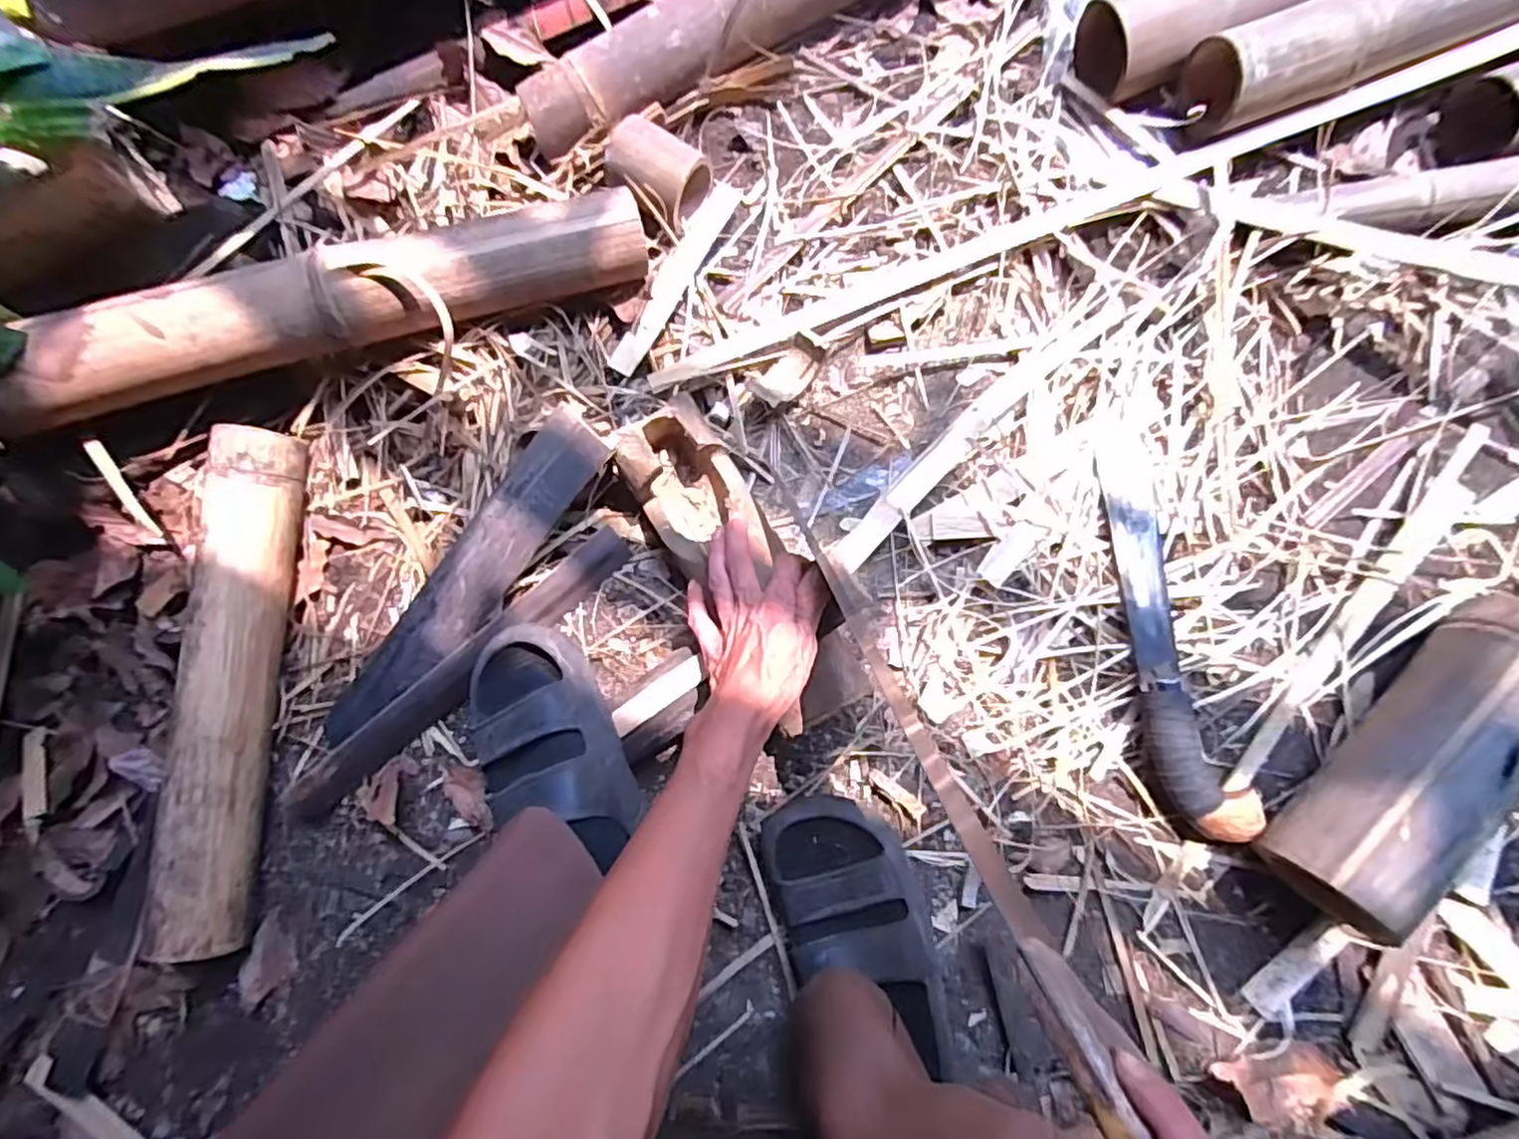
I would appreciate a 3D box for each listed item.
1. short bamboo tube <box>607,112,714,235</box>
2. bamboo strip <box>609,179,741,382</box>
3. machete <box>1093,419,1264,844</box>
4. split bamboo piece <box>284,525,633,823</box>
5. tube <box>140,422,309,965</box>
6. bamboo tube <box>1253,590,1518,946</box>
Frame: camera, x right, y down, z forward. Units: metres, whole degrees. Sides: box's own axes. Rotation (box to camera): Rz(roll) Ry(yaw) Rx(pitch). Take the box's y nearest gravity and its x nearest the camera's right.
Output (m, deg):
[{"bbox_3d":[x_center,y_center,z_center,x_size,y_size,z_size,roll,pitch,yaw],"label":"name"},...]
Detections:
[{"bbox_3d":[-0.096,-0.371,0.631,0.088,0.059,0.072,27,85,8],"label":"short bamboo tube"},{"bbox_3d":[-0.079,-0.276,0.641,0.031,0.011,0.210,28,85,8],"label":"bamboo strip"},{"bbox_3d":[0.320,0.045,0.544,0.059,0.026,0.328,-12,81,3],"label":"machete"},{"bbox_3d":[-0.262,0.094,0.588,0.370,0.035,0.039,-41,81,-1],"label":"split bamboo piece"},{"bbox_3d":[-0.454,0.097,0.593,0.064,0.071,0.435,0,82,5],"label":"tube"},{"bbox_3d":[0.479,0.138,0.493,0.077,0.088,0.263,43,86,11],"label":"bamboo tube"}]

